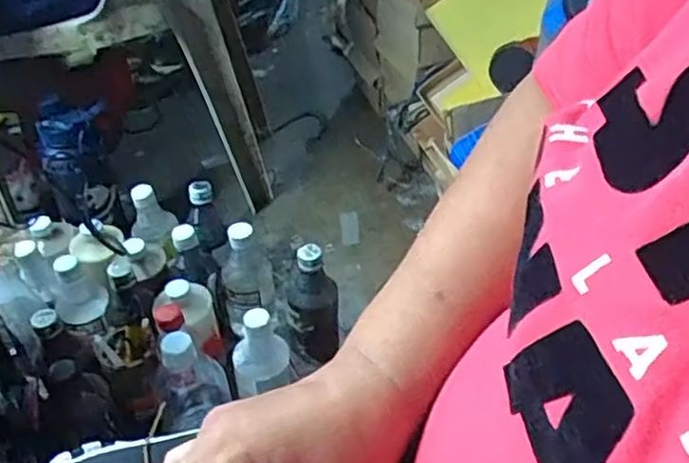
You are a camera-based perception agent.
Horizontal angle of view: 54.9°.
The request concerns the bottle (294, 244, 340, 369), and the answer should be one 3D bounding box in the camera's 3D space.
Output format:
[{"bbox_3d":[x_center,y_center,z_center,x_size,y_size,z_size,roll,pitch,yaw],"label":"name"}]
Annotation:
[{"bbox_3d":[-0.040,0.104,0.868,0.065,0.187,0.055,-5,42,-3],"label":"bottle"}]

